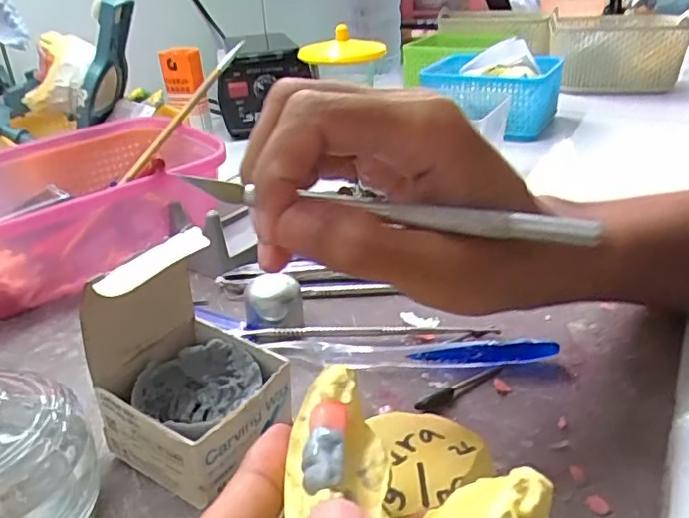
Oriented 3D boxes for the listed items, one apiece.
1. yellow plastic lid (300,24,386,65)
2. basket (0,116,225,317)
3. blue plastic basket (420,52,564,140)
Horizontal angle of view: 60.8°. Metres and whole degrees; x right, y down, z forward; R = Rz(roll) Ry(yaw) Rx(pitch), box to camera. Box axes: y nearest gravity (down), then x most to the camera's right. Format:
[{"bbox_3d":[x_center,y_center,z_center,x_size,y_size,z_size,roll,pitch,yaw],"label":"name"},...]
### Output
[{"bbox_3d":[-0.002,-0.210,0.569,0.083,0.031,0.072,-3,28,1],"label":"yellow plastic lid"},{"bbox_3d":[-0.175,-0.036,0.392,0.193,0.067,0.124,-23,33,-34],"label":"basket"},{"bbox_3d":[0.159,-0.180,0.637,0.129,0.059,0.158,11,30,25],"label":"blue plastic basket"}]

